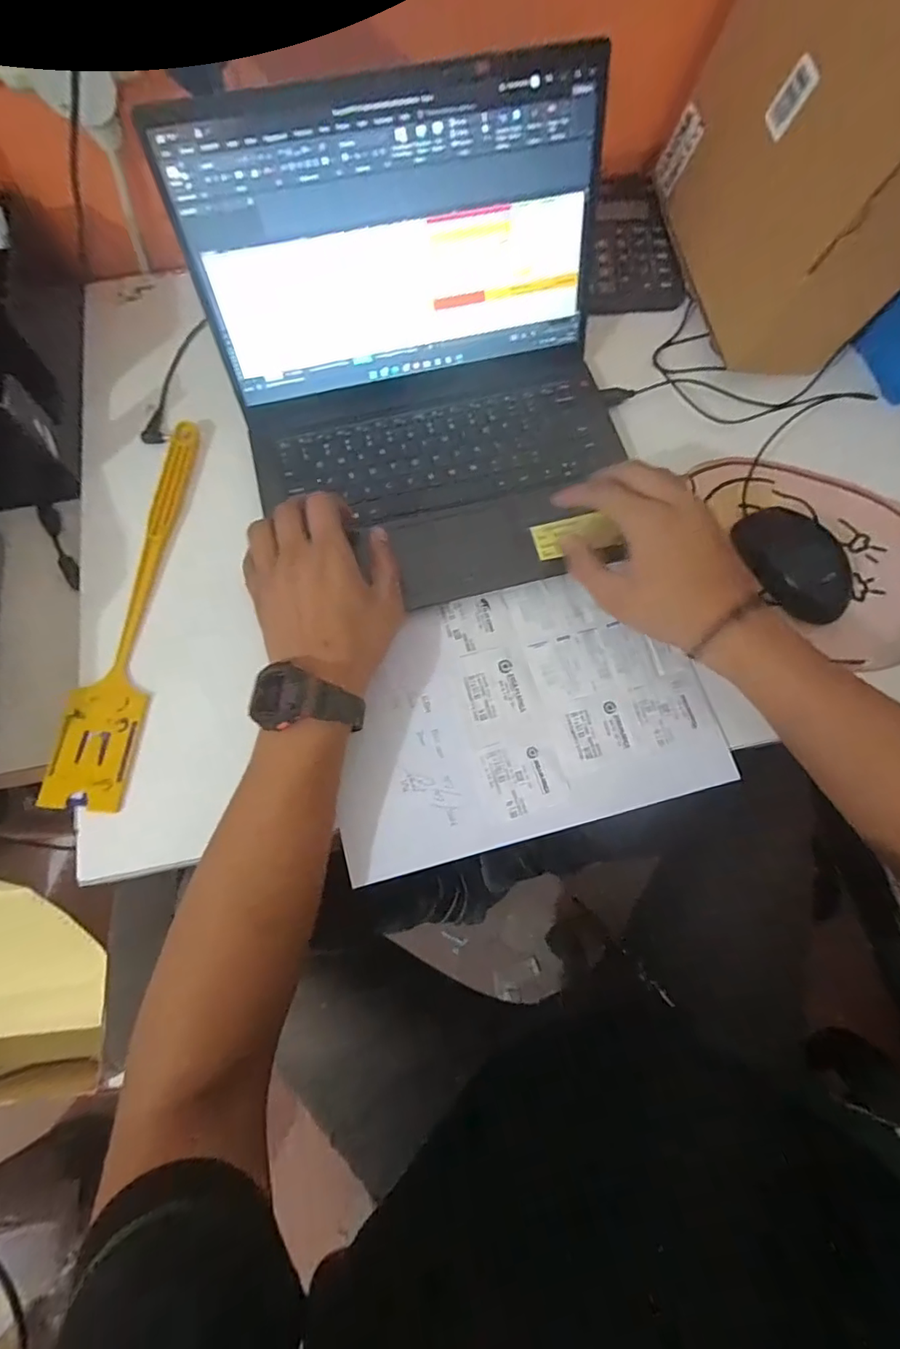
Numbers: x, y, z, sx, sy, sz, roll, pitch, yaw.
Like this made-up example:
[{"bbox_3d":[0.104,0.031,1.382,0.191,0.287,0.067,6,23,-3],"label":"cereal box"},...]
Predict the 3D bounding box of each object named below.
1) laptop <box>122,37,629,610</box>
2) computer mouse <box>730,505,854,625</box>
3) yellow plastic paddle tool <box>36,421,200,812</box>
[{"bbox_3d":[-0.017,-0.232,0.407,0.310,0.179,0.296,-11,75,-1],"label":"laptop"},{"bbox_3d":[0.280,-0.090,0.439,0.055,0.033,0.101,-24,73,-8],"label":"computer mouse"},{"bbox_3d":[-0.261,-0.063,0.450,0.058,0.022,0.334,3,75,3],"label":"yellow plastic paddle tool"}]

